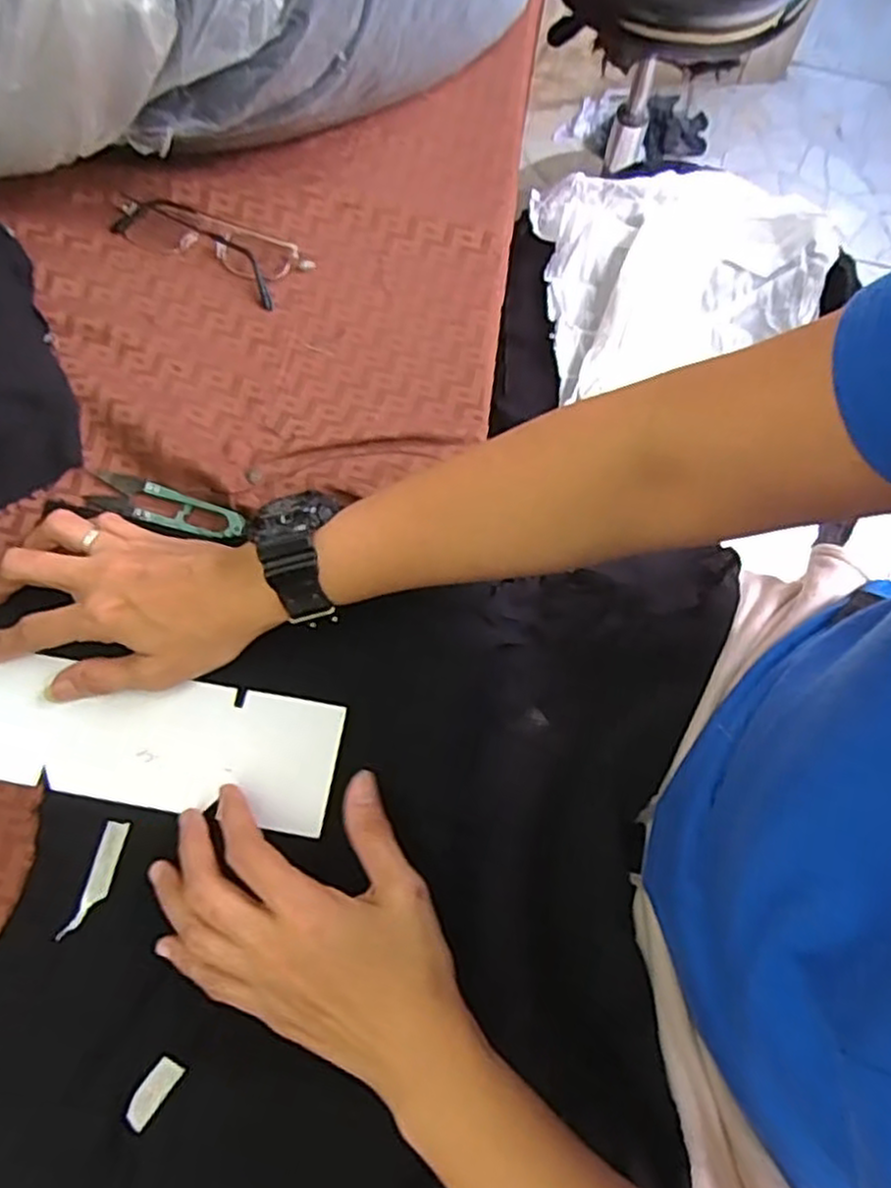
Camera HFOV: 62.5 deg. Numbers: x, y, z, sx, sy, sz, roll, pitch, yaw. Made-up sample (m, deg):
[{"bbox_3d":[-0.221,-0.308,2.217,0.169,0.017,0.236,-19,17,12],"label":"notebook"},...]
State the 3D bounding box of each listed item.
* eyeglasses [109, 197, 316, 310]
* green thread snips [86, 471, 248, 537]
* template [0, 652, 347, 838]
[{"bbox_3d":[-0.163,-0.246,0.506,0.134,0.018,0.050,27,73,7],"label":"eyeglasses"},{"bbox_3d":[-0.171,-0.055,0.452,0.101,0.010,0.024,16,72,4],"label":"green thread snips"},{"bbox_3d":[-0.176,0.080,0.409,0.227,0.005,0.071,8,71,1],"label":"template"}]

